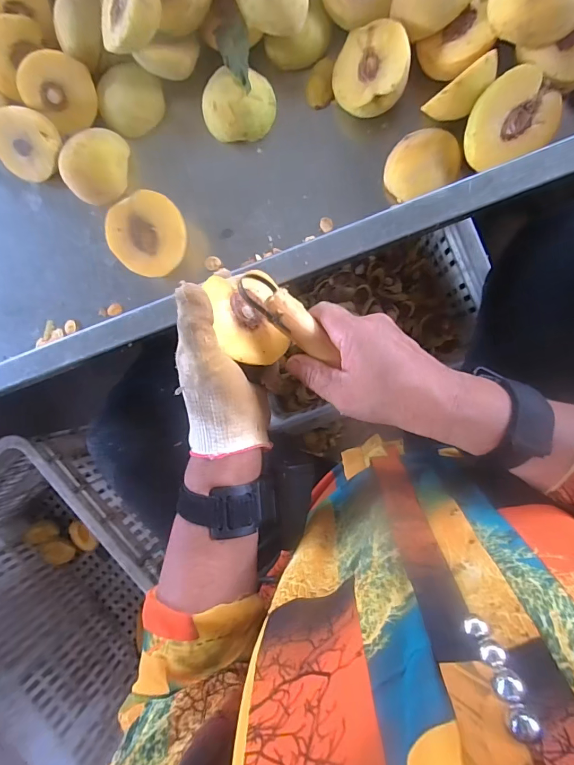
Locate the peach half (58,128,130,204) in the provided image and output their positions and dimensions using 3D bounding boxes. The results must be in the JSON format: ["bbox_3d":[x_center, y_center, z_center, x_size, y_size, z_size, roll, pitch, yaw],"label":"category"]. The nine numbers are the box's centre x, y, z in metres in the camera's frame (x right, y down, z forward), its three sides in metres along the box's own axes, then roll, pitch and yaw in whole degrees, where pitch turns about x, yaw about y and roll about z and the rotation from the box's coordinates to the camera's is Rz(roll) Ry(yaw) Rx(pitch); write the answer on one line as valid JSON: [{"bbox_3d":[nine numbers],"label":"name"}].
[{"bbox_3d":[-0.183,-0.209,0.392,0.053,0.029,0.068,38,97,5],"label":"peach half"}]

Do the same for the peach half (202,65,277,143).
[{"bbox_3d":[-0.046,-0.256,0.376,0.066,0.033,0.051,-8,91,8],"label":"peach half"}]

